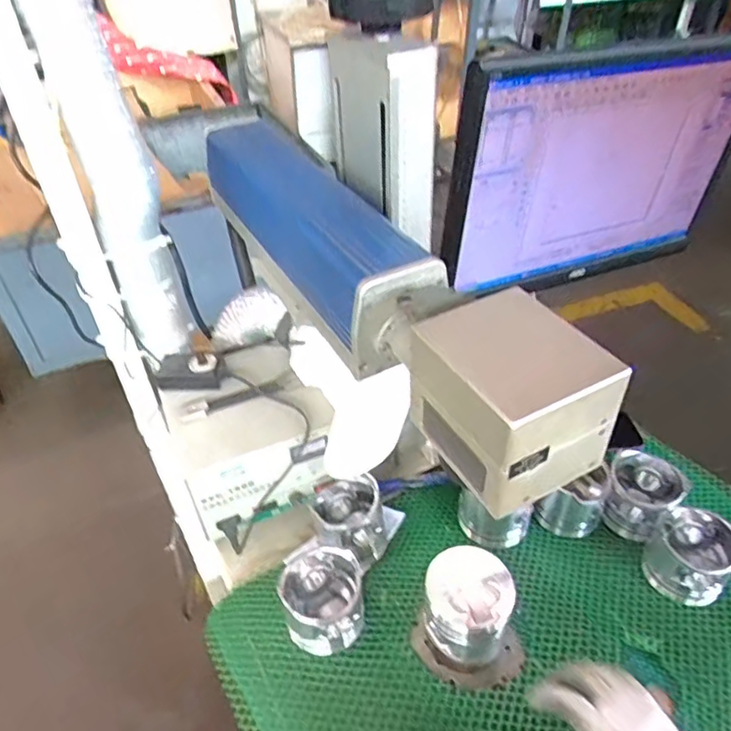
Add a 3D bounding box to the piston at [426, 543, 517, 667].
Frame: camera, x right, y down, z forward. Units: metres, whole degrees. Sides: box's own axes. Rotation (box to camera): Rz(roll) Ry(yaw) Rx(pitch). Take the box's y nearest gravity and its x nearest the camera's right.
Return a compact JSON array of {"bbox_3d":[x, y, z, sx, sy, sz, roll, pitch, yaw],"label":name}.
[{"bbox_3d":[0.109,0.267,0.642,0.089,0.105,0.088,16,43,20],"label":"piston"}]

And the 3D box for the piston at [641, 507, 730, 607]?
[{"bbox_3d":[0.388,0.228,0.708,0.089,0.077,0.087,25,47,28],"label":"piston"}]

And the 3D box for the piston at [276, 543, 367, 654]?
[{"bbox_3d":[-0.048,0.264,0.670,0.087,0.066,0.092,-1,40,1],"label":"piston"}]

